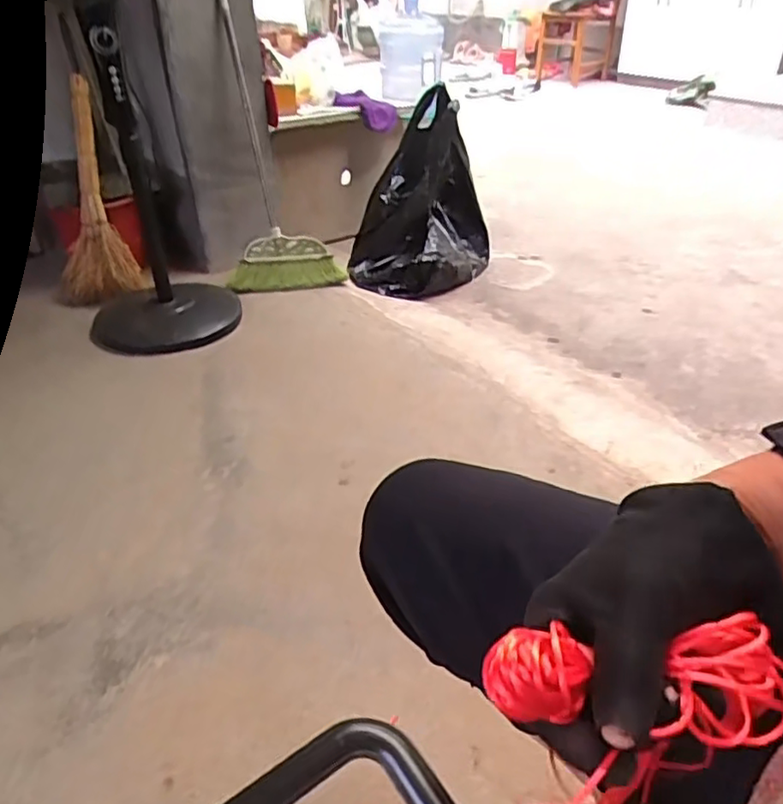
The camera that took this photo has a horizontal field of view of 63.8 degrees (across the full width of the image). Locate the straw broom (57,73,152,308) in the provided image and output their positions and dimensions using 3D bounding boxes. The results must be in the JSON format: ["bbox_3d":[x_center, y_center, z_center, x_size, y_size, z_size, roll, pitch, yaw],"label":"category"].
[{"bbox_3d":[-0.814,-0.544,1.680,0.257,0.567,0.105,1,13,7],"label":"straw broom"}]

